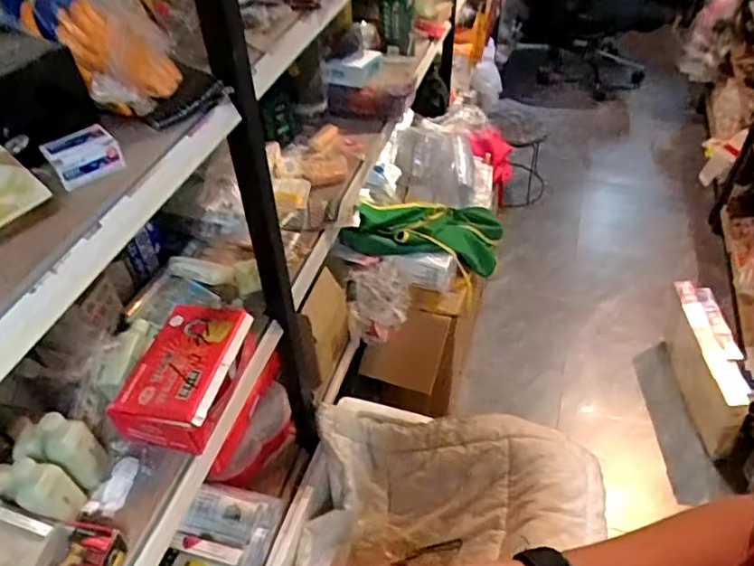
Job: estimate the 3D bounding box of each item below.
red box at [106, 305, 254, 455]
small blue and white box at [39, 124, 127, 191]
[{"bbox_3d":[-0.238,0.112,0.729,0.116,0.059,0.173,8,46,10],"label":"red box"},{"bbox_3d":[-0.249,-0.109,0.490,0.053,0.024,0.044,-31,52,-25],"label":"small blue and white box"}]

